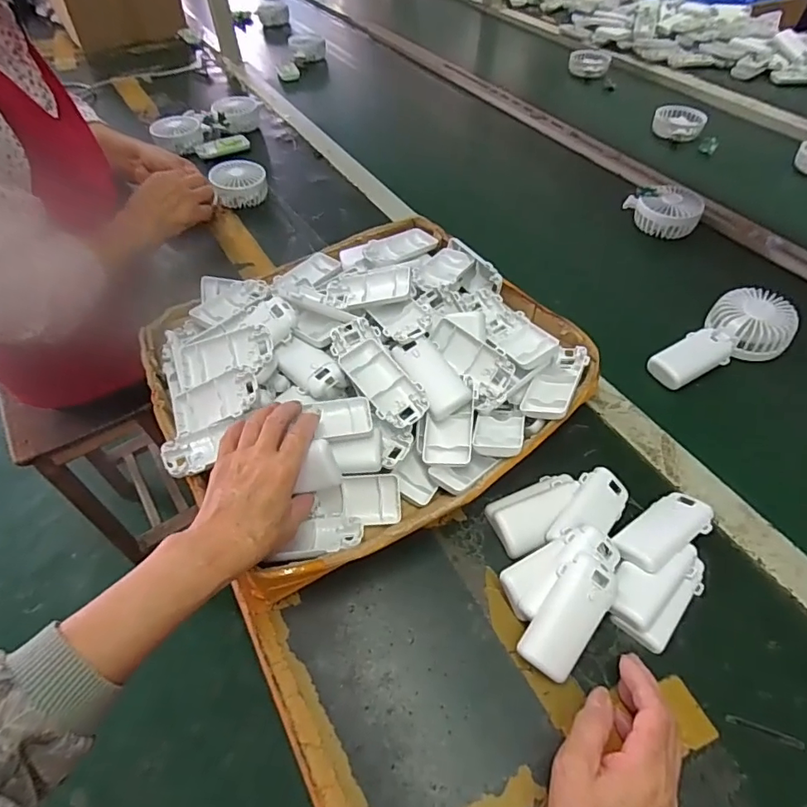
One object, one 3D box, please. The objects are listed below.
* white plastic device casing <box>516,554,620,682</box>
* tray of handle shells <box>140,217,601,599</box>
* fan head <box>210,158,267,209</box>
[{"bbox_3d":[0.129,0.164,0.398,0.042,0.019,0.094,31,78,25],"label":"white plastic device casing"},{"bbox_3d":[-0.050,-0.050,0.541,0.393,0.088,0.380,-32,56,-20],"label":"tray of handle shells"},{"bbox_3d":[-0.264,-0.354,0.838,0.087,0.057,0.072,-11,52,-6],"label":"fan head"}]

